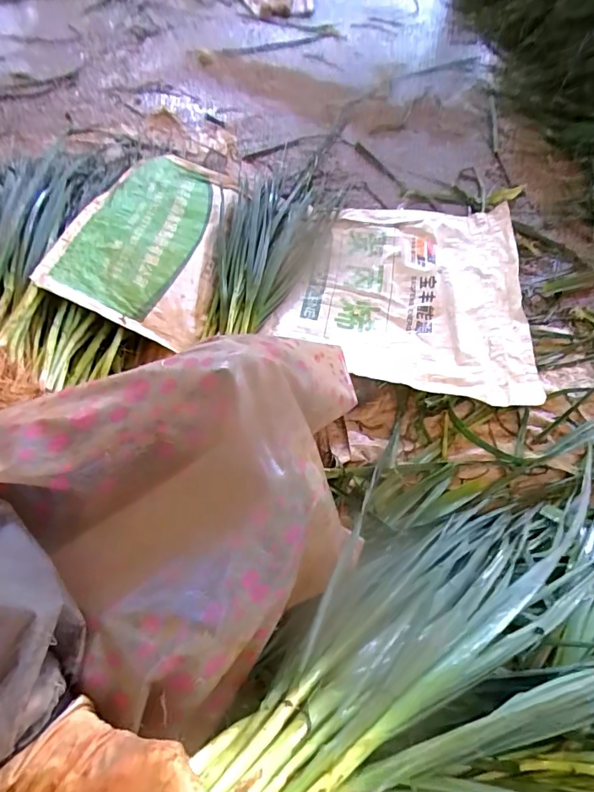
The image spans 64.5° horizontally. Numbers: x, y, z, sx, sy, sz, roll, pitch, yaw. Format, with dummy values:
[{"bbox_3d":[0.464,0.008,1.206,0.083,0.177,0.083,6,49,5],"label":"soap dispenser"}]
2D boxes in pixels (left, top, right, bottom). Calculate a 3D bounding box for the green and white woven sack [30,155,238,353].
[{"bbox_3d":[-0.276,-0.338,0.946,0.272,0.058,0.544,19,52,-13],"label":"green and white woven sack"}]

